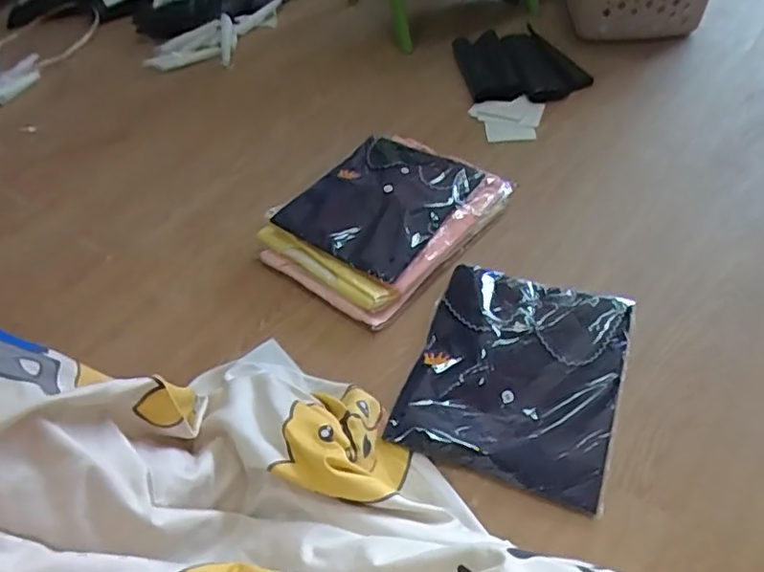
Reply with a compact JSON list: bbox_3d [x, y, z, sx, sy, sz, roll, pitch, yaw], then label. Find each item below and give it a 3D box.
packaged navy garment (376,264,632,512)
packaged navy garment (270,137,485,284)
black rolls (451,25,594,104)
[{"bbox_3d":[0.154,0.093,0.680,0.220,0.031,0.257,14,52,18],"label":"packaged navy garment"},{"bbox_3d":[-0.002,-0.124,0.852,0.203,0.030,0.237,27,57,27],"label":"packaged navy garment"},{"bbox_3d":[0.253,-0.415,1.123,0.215,0.033,0.257,-6,49,2],"label":"black rolls"}]

